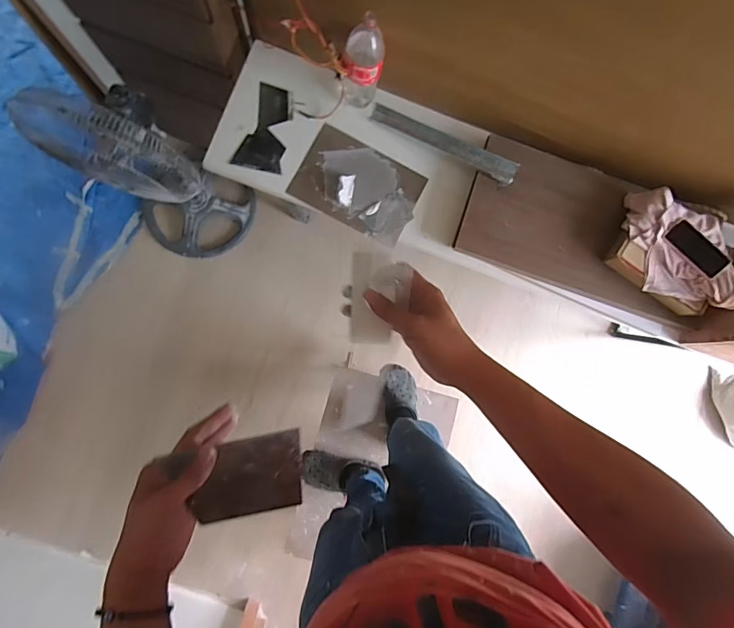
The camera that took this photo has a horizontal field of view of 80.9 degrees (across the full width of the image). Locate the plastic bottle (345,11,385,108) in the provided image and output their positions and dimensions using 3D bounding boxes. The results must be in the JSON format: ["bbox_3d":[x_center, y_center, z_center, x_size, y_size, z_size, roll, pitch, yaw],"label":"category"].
[{"bbox_3d":[-0.010,-0.627,1.097,0.096,0.271,0.080,13,84,-4],"label":"plastic bottle"}]

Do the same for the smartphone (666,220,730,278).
[{"bbox_3d":[0.860,-0.171,1.118,0.066,0.013,0.158,-44,82,15],"label":"smartphone"}]

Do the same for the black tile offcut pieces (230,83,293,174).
[{"bbox_3d":[-0.282,-0.519,1.199,0.122,0.017,0.242,11,84,-4],"label":"black tile offcut pieces"}]

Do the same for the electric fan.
[{"bbox_3d":[-0.698,-0.445,1.498,0.455,0.851,0.362,28,83,-2],"label":"electric fan"}]

